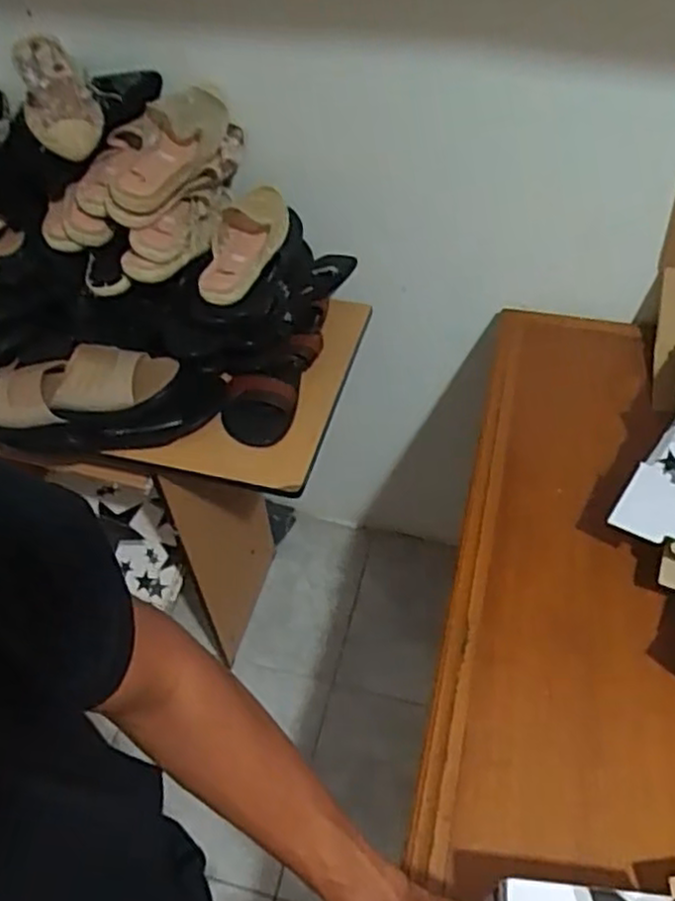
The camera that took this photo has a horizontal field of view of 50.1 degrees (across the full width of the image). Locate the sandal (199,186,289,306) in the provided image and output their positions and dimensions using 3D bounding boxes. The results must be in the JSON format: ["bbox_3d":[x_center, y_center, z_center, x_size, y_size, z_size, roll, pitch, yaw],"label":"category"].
[{"bbox_3d":[-0.127,-0.284,0.970,0.084,0.055,0.210,17,68,15],"label":"sandal"}]

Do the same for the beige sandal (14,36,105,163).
[{"bbox_3d":[-0.336,-0.425,0.873,0.089,0.050,0.173,-24,82,-16],"label":"beige sandal"}]

